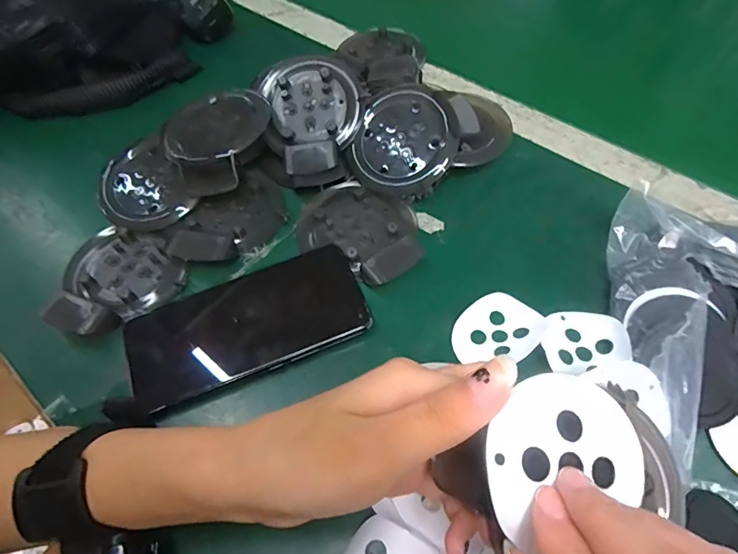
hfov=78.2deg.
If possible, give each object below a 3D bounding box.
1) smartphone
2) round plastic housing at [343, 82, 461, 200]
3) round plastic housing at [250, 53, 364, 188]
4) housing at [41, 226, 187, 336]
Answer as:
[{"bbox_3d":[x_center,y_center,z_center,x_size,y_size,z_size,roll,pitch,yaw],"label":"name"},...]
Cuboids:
[{"bbox_3d":[-0.080,0.031,0.300,0.155,0.011,0.073,-21,60,-9],"label":"smartphone"},{"bbox_3d":[0.029,-0.107,0.361,0.085,0.018,0.085,-2,81,14],"label":"round plastic housing"},{"bbox_3d":[-0.045,-0.129,0.369,0.079,0.028,0.115,-14,81,3],"label":"round plastic housing"},{"bbox_3d":[-0.184,0.004,0.325,0.085,0.019,0.083,-2,59,3],"label":"housing"}]

